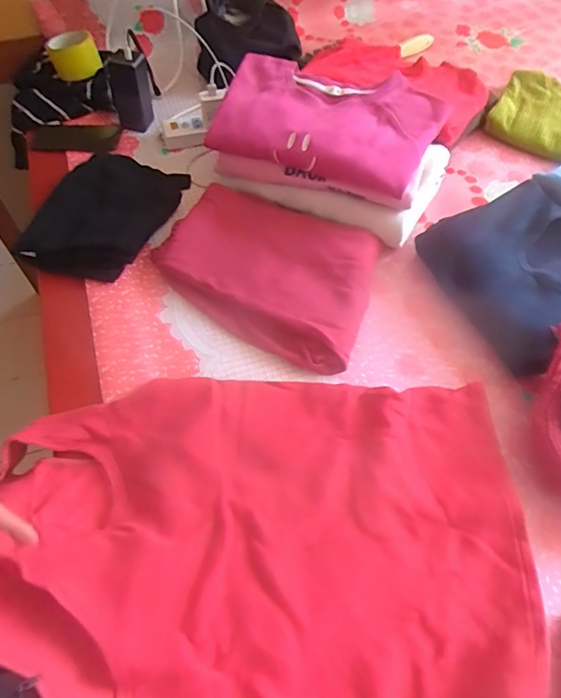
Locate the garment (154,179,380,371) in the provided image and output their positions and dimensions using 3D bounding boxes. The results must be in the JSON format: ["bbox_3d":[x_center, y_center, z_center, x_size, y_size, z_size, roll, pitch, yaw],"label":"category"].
[{"bbox_3d":[-0.020,-0.125,0.736,0.320,0.038,0.239,22,59,12],"label":"garment"}]

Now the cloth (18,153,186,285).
[{"bbox_3d":[-0.277,-0.227,0.778,0.172,0.052,0.275,16,58,8],"label":"cloth"}]

